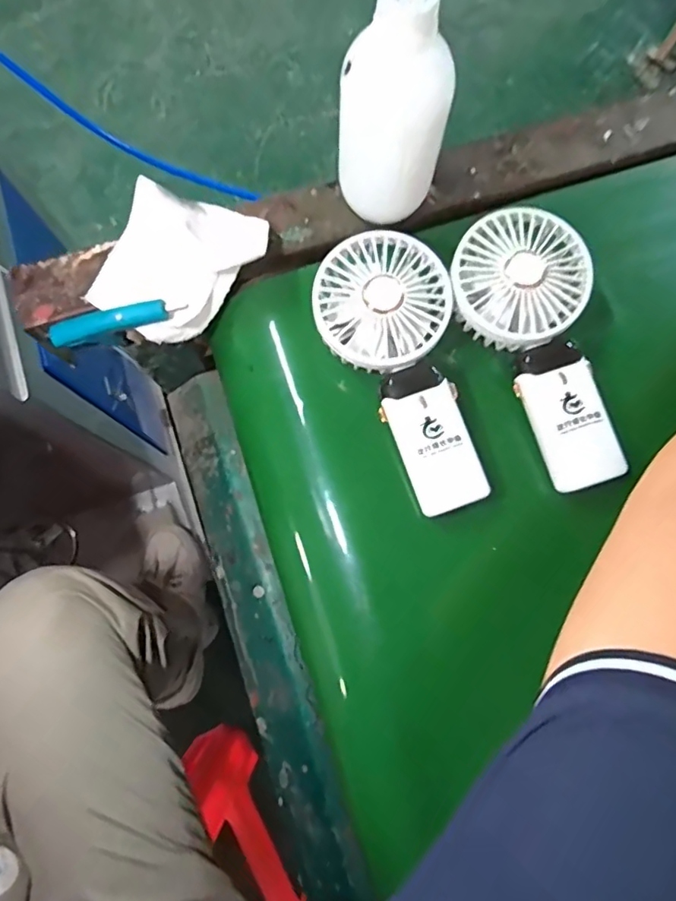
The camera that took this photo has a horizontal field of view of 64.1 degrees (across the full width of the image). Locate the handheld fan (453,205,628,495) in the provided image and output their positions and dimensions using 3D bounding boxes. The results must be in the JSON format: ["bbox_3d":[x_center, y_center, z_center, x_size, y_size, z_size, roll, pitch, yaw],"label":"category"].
[{"bbox_3d":[0.140,-0.070,0.352,0.084,0.034,0.179,-27,80,-6],"label":"handheld fan"}]

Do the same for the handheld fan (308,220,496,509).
[{"bbox_3d":[0.043,-0.051,0.347,0.083,0.031,0.182,-17,79,-4],"label":"handheld fan"}]

